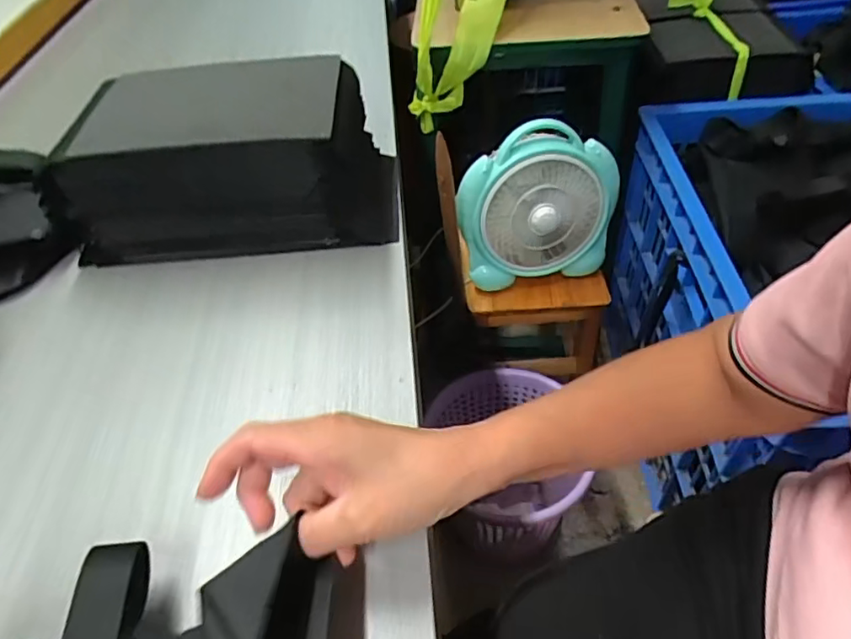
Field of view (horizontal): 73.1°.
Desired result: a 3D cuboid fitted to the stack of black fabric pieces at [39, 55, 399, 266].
[{"bbox_3d":[-0.186,-0.154,0.554,0.299,0.137,0.153,-6,47,-1],"label":"stack of black fabric pieces"}]

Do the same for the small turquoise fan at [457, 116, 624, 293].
[{"bbox_3d":[0.166,-0.165,0.851,0.235,0.214,0.079,-8,47,-3],"label":"small turquoise fan"}]

